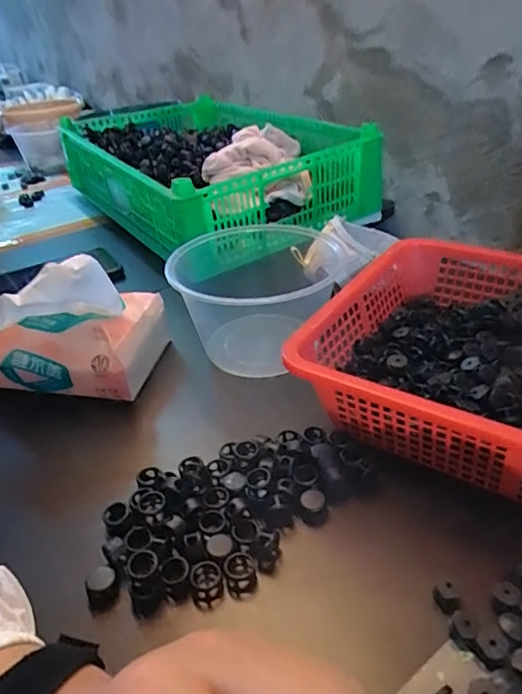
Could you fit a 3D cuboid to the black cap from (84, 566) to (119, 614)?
[{"bbox_3d":[-0.086,0.131,0.285,0.018,0.015,0.015,-24,38,-24],"label":"black cap"}]

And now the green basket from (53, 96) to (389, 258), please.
[{"bbox_3d":[-0.086,-0.271,0.786,0.301,0.106,0.460,-24,38,-26],"label":"green basket"}]

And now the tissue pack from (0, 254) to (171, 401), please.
[{"bbox_3d":[-0.162,-0.024,0.434,0.139,0.100,0.091,-3,34,5],"label":"tissue pack"}]

